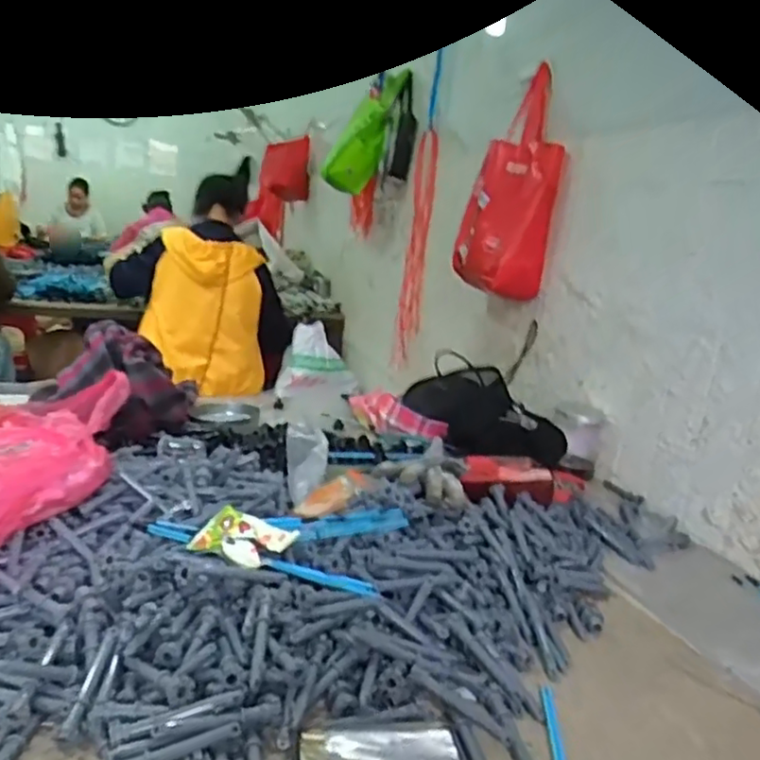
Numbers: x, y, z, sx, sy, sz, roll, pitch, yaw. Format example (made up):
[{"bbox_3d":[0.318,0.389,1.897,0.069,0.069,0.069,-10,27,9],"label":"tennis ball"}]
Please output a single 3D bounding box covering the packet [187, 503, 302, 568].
[{"bbox_3d":[-0.143,0.167,0.682,0.090,0.029,0.067,11,15,19],"label":"packet"}]

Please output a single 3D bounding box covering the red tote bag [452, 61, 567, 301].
[{"bbox_3d":[0.268,-0.385,1.340,0.136,0.407,0.214,3,14,-12],"label":"red tote bag"}]

